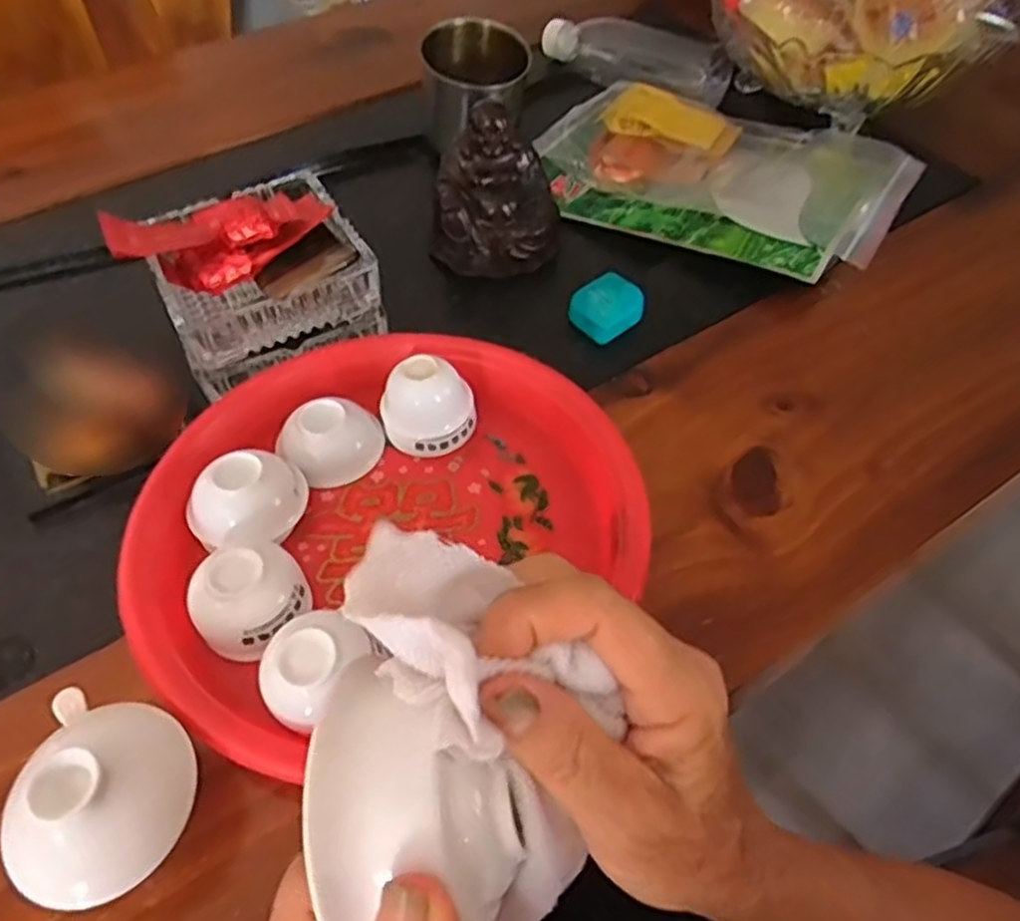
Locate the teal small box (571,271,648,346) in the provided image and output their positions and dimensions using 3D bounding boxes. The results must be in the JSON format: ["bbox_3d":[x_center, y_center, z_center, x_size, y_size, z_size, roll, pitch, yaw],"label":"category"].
[{"bbox_3d":[0.066,-0.102,0.499,0.045,0.022,0.044,-29,57,-18],"label":"teal small box"}]

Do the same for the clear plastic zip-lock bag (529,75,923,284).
[{"bbox_3d":[0.162,-0.224,0.576,0.263,0.031,0.181,26,58,20],"label":"clear plastic zip-lock bag"}]

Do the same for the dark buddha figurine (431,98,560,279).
[{"bbox_3d":[-0.011,-0.191,0.527,0.087,0.088,0.071,-1,53,2],"label":"dark buddha figurine"}]

